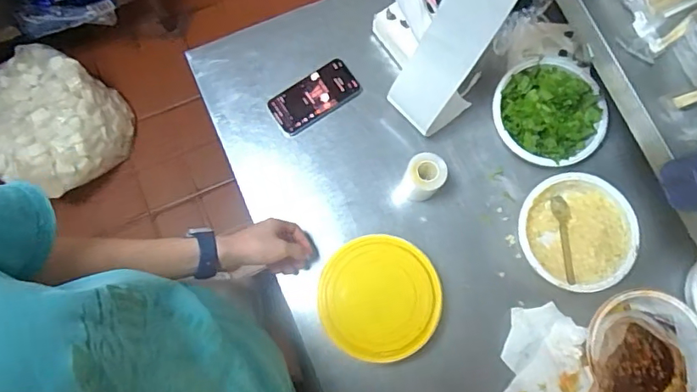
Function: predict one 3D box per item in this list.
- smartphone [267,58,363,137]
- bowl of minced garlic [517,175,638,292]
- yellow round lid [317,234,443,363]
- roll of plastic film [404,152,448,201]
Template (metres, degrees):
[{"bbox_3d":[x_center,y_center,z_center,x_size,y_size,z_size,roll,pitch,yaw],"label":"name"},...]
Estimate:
[{"bbox_3d":[-0.053,-0.159,0.841,0.145,0.008,0.074,-31,83,-4],"label":"smartphone"},{"bbox_3d":[0.337,0.057,0.781,0.161,0.064,0.166,0,77,-2],"label":"bowl of minced garlic"},{"bbox_3d":[0.041,0.136,0.704,0.157,0.031,0.163,0,77,-2],"label":"yellow round lid"},{"bbox_3d":[0.110,-0.025,0.774,0.057,0.093,0.055,35,79,6],"label":"roll of plastic film"}]

